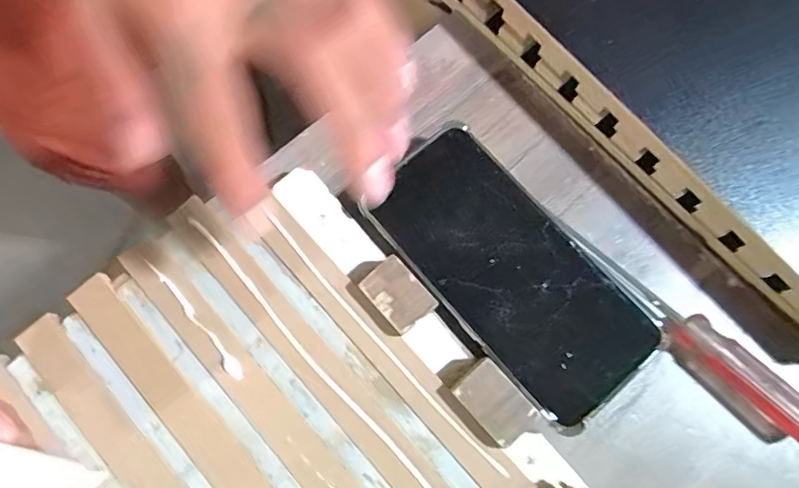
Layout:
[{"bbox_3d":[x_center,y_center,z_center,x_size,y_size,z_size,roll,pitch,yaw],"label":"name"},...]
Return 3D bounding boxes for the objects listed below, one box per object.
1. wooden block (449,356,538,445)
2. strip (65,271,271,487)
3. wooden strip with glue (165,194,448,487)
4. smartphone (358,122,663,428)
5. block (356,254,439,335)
[{"bbox_3d":[0.047,0.079,0.256,0.025,0.009,0.039,-40,80,-9],"label":"wooden block"},{"bbox_3d":[-0.090,0.107,0.254,0.022,0.004,0.229,-41,81,-9],"label":"strip"},{"bbox_3d":[-0.042,0.063,0.260,0.022,0.013,0.226,-41,80,-9],"label":"wooden strip with glue"},{"bbox_3d":[0.057,0.012,0.272,0.076,0.011,0.159,-39,80,-9],"label":"smartphone"},{"bbox_3d":[-0.001,0.027,0.268,0.025,0.012,0.035,-40,80,-9],"label":"block"}]

